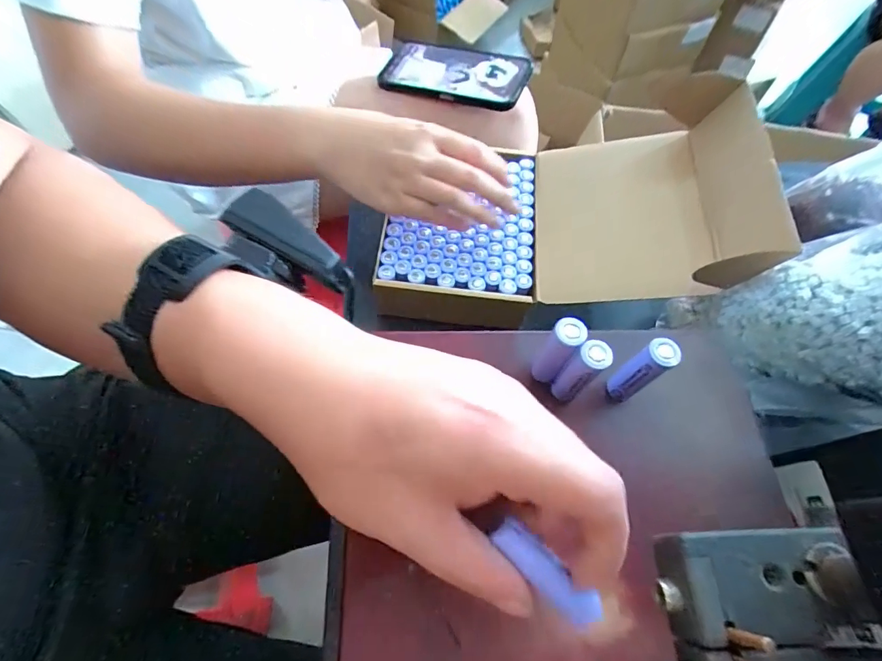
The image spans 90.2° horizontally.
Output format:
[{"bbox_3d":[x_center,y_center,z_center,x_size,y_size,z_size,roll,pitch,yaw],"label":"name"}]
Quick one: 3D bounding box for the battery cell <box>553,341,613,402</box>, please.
[{"bbox_3d":[0.067,0.020,0.212,0.016,0.045,0.013,-41,73,-18],"label":"battery cell"}]

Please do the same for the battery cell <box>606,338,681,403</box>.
[{"bbox_3d":[0.098,0.020,0.217,0.015,0.051,0.013,-34,71,-16],"label":"battery cell"}]

